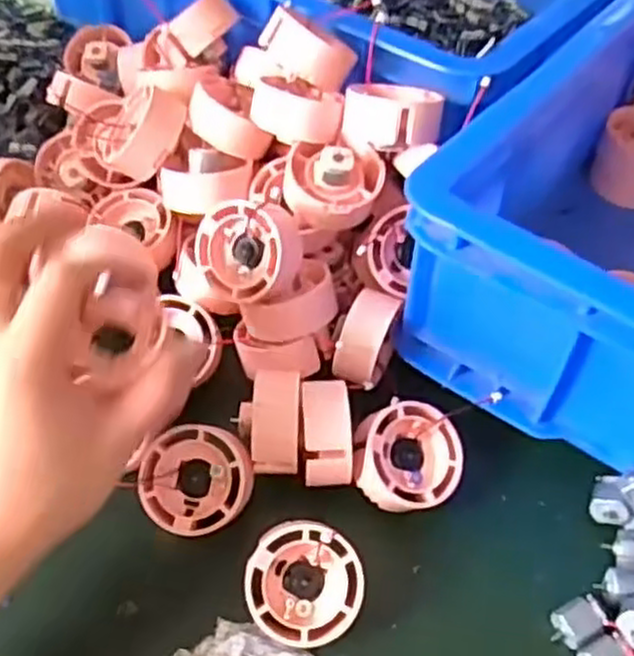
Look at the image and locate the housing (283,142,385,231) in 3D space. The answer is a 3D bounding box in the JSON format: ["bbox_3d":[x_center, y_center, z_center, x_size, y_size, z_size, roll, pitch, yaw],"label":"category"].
[{"bbox_3d":[0.009,-0.080,0.430,0.054,0.036,0.051,2,51,-2],"label":"housing"}]

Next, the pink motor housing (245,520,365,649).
[{"bbox_3d":[-0.006,0.121,0.367,0.054,0.032,0.054,1,79,-5],"label":"pink motor housing"}]

